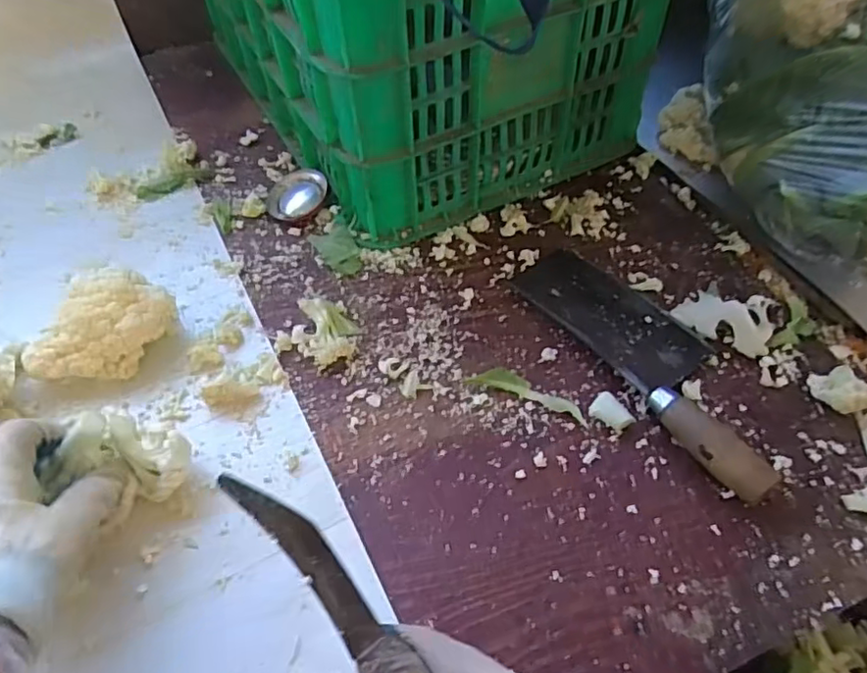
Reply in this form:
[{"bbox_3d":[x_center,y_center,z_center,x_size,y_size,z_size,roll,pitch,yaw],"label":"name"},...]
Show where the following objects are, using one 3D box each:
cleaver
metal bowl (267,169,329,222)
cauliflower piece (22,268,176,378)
[{"bbox_3d":[0.180,0.007,0.506,0.091,0.034,0.268,-29,59,-17],"label":"cleaver"},{"bbox_3d":[-0.140,-0.148,0.642,0.064,0.015,0.064,-20,60,-1],"label":"metal bowl"},{"bbox_3d":[-0.276,-0.004,0.513,0.119,0.060,0.074,-37,61,-22],"label":"cauliflower piece"}]

